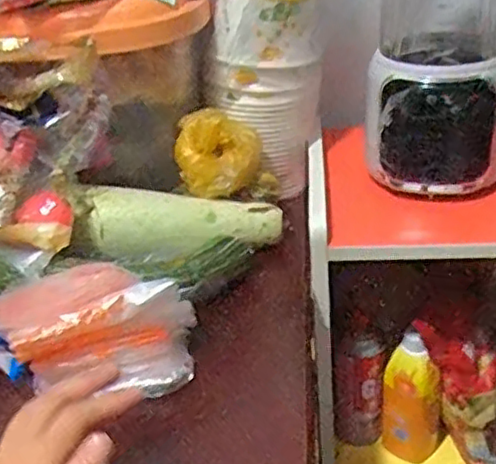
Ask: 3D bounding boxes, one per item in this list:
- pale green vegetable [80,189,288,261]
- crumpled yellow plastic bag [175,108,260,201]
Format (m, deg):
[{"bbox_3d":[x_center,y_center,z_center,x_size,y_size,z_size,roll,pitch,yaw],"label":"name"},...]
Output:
[{"bbox_3d":[-0.069,-0.003,0.684,0.205,0.065,0.078,-5,32,2],"label":"pale green vegetable"},{"bbox_3d":[-0.033,-0.086,0.719,0.090,0.075,0.077,-9,32,-4],"label":"crumpled yellow plastic bag"}]

